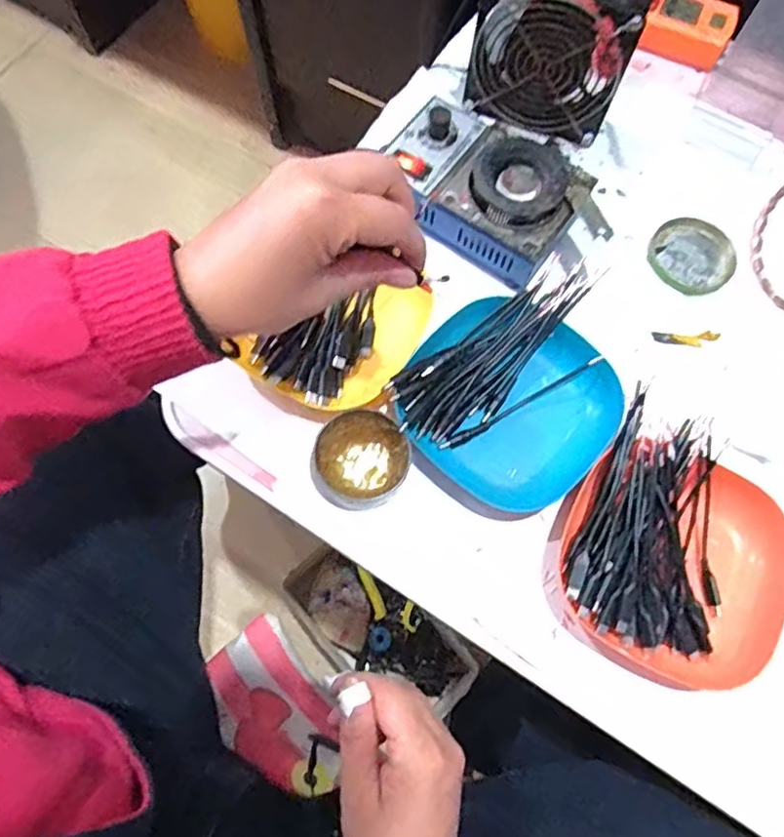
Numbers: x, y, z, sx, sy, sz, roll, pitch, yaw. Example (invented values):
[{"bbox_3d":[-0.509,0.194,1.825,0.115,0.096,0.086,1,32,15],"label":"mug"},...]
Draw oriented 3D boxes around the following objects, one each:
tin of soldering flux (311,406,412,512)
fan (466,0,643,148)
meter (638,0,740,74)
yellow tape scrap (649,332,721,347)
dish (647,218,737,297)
[{"bbox_3d":[-0.020,0.027,0.416,0.062,0.023,0.062,0,71,0],"label":"tin of soldering flux"},{"bbox_3d":[0.122,-0.282,0.489,0.116,0.109,0.034,20,72,6],"label":"fan"},{"bbox_3d":[0.270,-0.354,0.560,0.075,0.033,0.049,21,72,7],"label":"meter"},{"bbox_3d":[0.225,-0.060,0.469,0.050,0.004,0.011,-1,71,-1],"label":"yellow tape scrap"},{"bbox_3d":[0.241,-0.131,0.495,0.064,0.011,0.060,0,71,0],"label":"dish"}]

